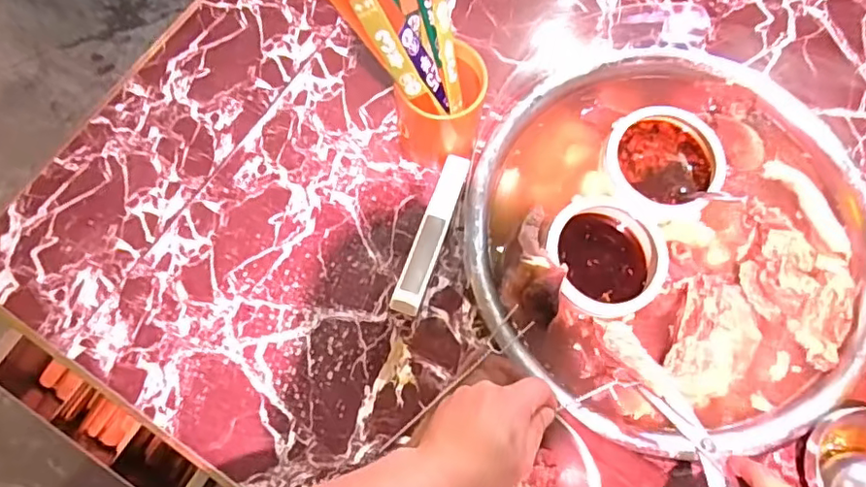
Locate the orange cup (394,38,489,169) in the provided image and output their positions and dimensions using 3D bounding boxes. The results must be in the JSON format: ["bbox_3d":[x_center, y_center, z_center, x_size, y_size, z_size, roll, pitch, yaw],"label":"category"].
[{"bbox_3d":[0.008,-0.133,0.583,0.078,0.124,0.071,1,73,-2],"label":"orange cup"}]

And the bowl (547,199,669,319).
[{"bbox_3d":[0.181,0.017,0.615,0.118,0.050,0.121,0,74,-2],"label":"bowl"}]

